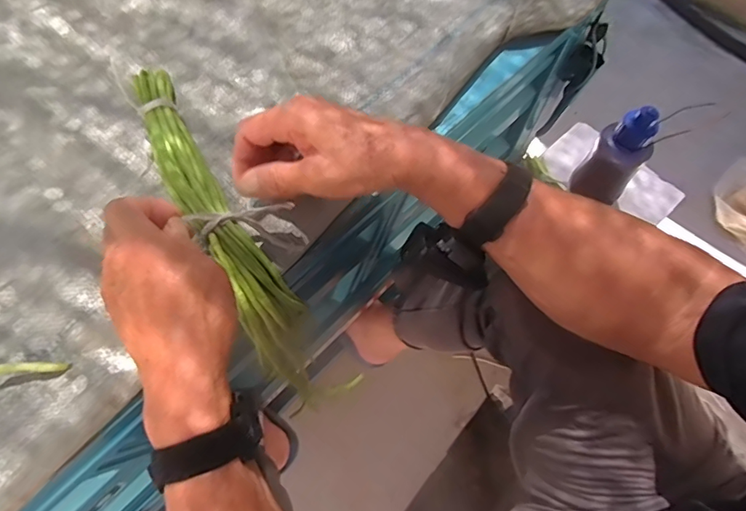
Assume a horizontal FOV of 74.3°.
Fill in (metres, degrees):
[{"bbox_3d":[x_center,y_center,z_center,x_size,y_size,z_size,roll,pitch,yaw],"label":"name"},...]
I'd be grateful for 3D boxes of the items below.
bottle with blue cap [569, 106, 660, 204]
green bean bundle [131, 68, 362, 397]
[{"bbox_3d":[0.425,-0.173,0.857,0.089,0.222,0.062,37,70,12],"label":"bottle with blue cap"},{"bbox_3d":[-0.126,-0.020,0.424,0.051,0.081,0.343,-29,88,-14],"label":"green bean bundle"}]

